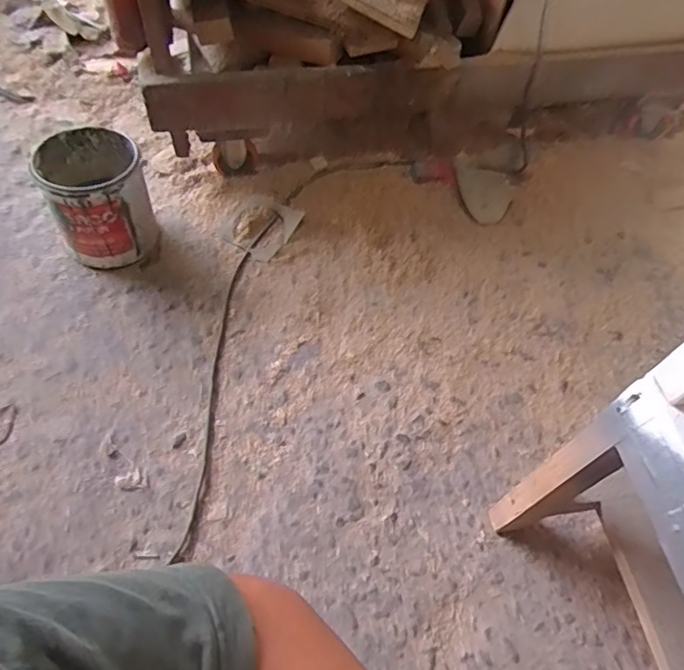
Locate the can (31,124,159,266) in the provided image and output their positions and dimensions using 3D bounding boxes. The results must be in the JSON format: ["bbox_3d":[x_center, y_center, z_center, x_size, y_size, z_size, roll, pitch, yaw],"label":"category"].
[{"bbox_3d":[-0.457,-0.260,0.997,0.170,0.191,0.194,-19,62,-15],"label":"can"}]

